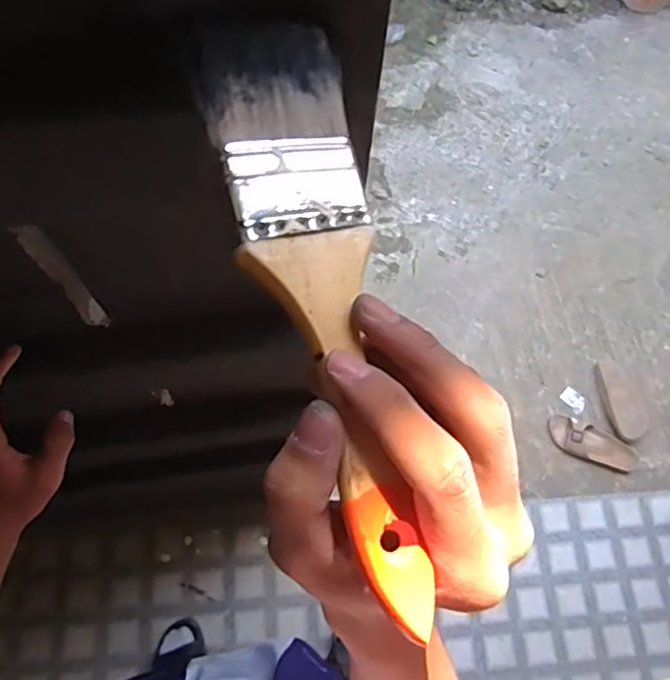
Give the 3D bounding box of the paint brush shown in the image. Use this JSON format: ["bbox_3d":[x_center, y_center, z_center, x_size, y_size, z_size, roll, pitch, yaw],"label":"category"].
[{"bbox_3d":[-0.008,-0.014,0.189,0.047,0.010,0.196,-6,80,-21],"label":"paint brush"}]

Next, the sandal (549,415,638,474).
[{"bbox_3d":[0.730,0.294,1.665,0.255,0.056,0.101,27,70,8],"label":"sandal"}]

